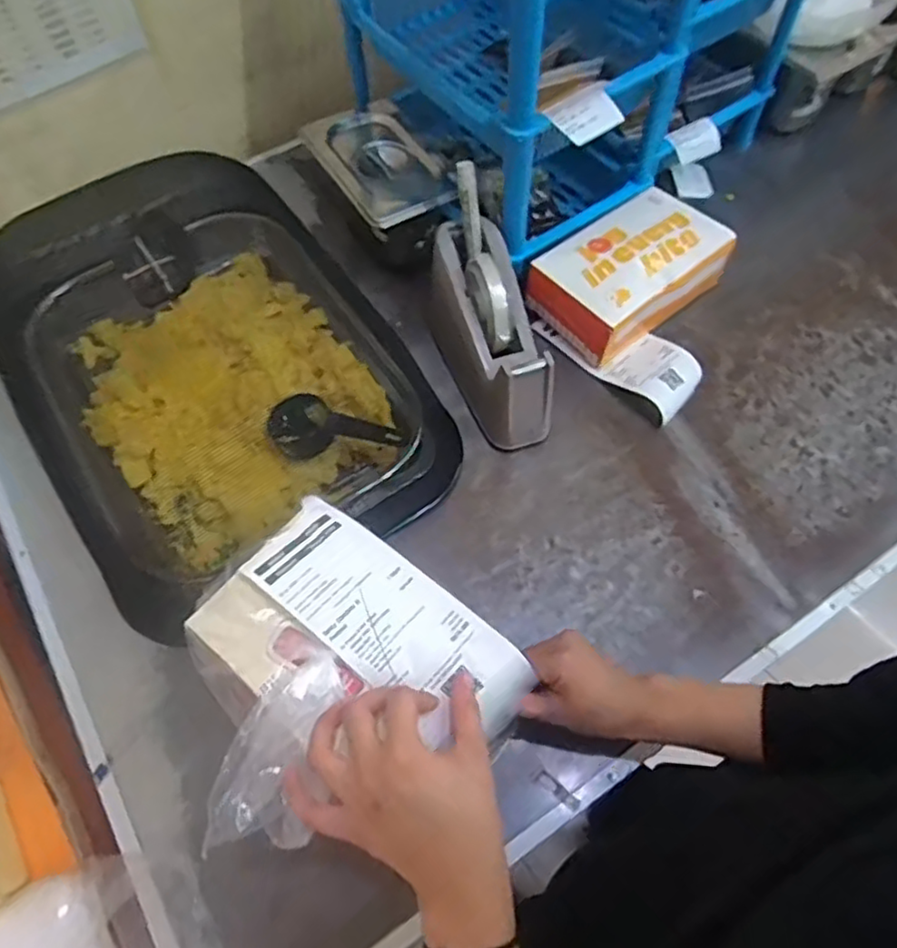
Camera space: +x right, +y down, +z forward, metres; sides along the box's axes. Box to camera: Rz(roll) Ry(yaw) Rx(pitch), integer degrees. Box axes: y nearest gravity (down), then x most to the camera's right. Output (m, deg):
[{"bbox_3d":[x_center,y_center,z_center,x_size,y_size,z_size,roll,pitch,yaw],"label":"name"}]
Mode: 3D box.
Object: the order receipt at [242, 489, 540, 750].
[{"bbox_3d":[-0.040,0.091,0.430,0.191,0.013,0.077,35,56,17],"label":"order receipt"}]

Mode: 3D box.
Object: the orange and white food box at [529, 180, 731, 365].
[{"bbox_3d":[0.175,-0.200,0.657,0.169,0.066,0.115,-34,68,-15],"label":"orange and white food box"}]

